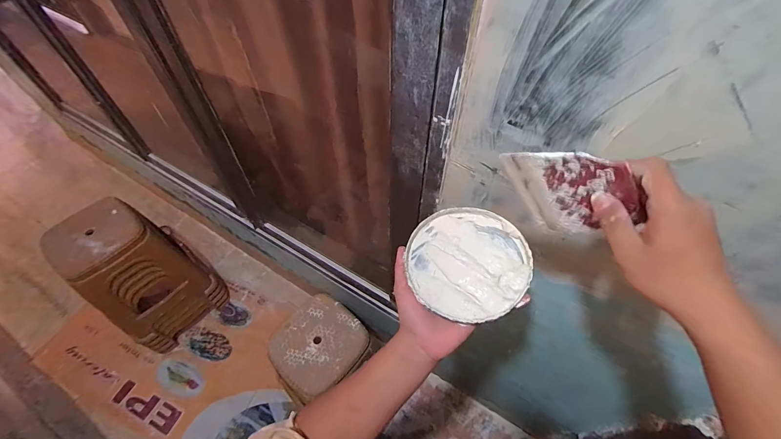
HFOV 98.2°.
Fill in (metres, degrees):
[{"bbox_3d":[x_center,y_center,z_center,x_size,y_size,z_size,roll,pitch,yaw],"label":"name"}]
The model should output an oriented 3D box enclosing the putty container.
[{"bbox_3d":[0.094,0.051,0.421,0.143,0.027,0.147,0,54,0],"label":"putty container"}]

